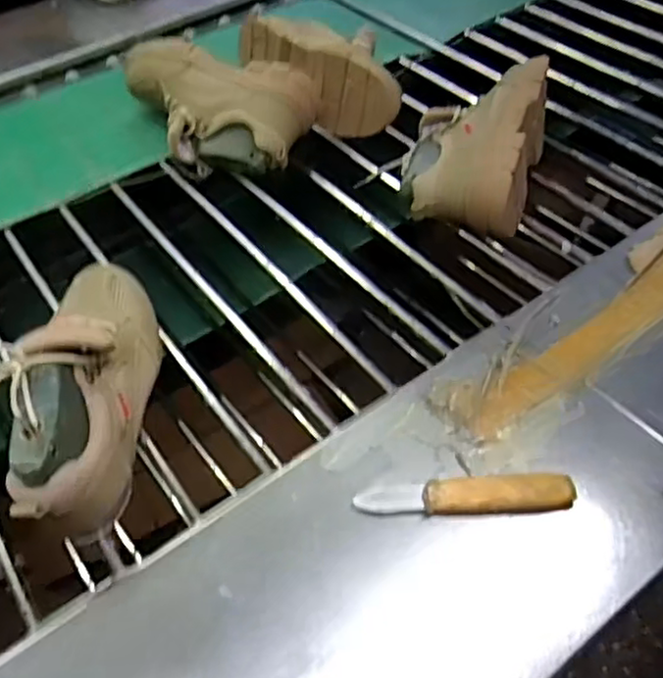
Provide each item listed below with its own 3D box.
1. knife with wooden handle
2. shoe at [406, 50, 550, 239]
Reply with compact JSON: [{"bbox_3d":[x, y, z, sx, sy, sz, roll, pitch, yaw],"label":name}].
[{"bbox_3d":[0.101,0.117,0.517,0.159,0.015,0.026,-1,49,3],"label":"knife with wooden handle"},{"bbox_3d":[0.166,-0.233,0.800,0.153,0.088,0.252,9,50,11],"label":"shoe"}]

